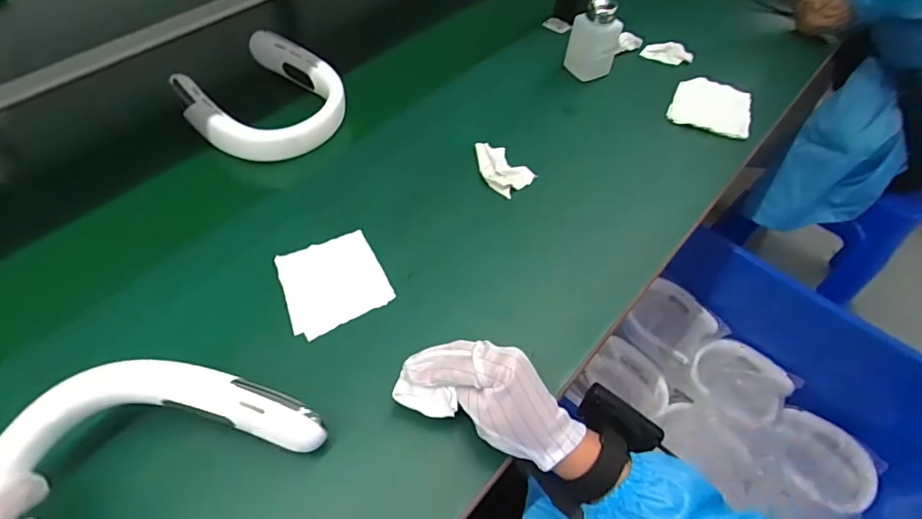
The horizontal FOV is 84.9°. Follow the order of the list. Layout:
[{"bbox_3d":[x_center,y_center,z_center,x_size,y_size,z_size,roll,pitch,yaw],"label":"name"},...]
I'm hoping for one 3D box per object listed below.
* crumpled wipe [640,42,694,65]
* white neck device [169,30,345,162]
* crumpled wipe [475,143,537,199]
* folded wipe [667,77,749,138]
[{"bbox_3d":[0.315,-0.313,0.771,0.073,0.021,0.038,31,59,19],"label":"crumpled wipe"},{"bbox_3d":[-0.254,-0.209,0.656,0.184,0.047,0.178,37,62,23],"label":"white neck device"},{"bbox_3d":[0.046,-0.113,0.620,0.054,0.007,0.083,-31,61,-21],"label":"crumpled wipe"},{"bbox_3d":[0.343,-0.208,0.690,0.100,0.019,0.097,21,57,13],"label":"folded wipe"}]

